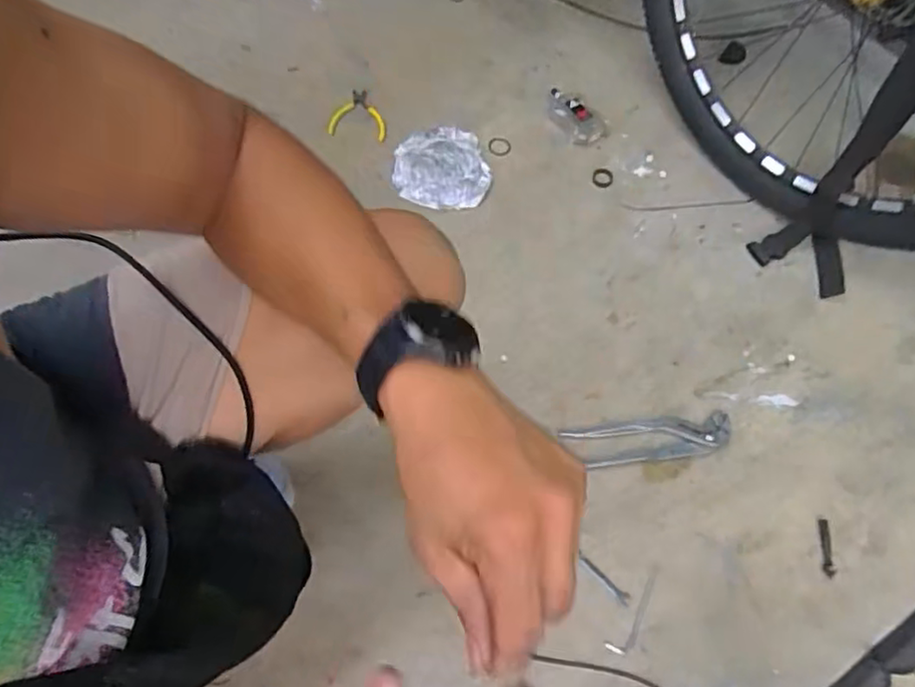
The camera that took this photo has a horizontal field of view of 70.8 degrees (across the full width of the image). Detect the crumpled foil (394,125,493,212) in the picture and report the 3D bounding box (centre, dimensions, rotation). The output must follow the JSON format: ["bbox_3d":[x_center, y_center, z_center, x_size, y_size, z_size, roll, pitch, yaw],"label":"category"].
[{"bbox_3d":[-0.026,-0.282,1.046,0.152,0.033,0.159,1,65,-1],"label":"crumpled foil"}]

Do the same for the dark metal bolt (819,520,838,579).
[{"bbox_3d":[0.464,0.257,0.808,0.015,0.006,0.071,7,65,1],"label":"dark metal bolt"}]

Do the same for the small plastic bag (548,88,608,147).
[{"bbox_3d":[0.195,-0.382,1.088,0.121,0.017,0.060,41,70,16],"label":"small plastic bag"}]

